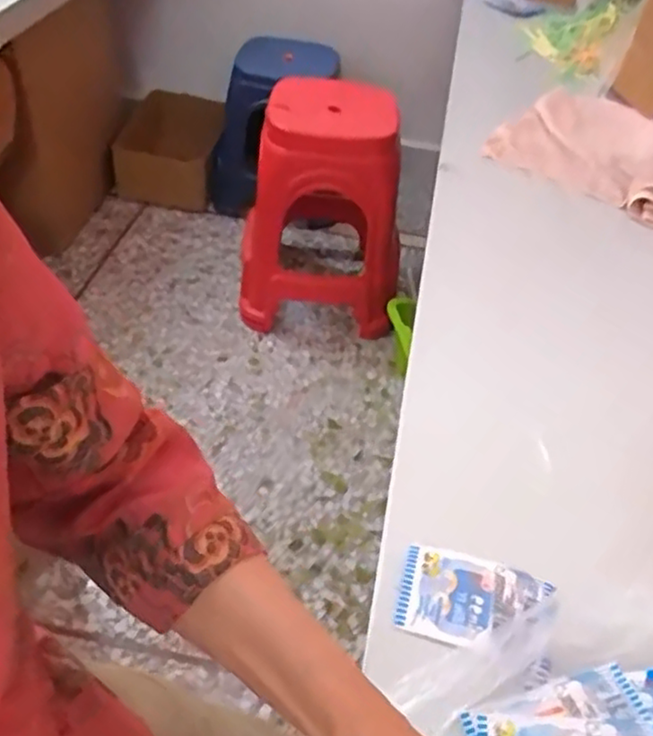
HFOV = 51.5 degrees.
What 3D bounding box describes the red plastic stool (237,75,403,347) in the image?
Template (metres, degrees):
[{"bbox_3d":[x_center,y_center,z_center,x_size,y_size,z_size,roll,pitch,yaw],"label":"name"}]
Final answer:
[{"bbox_3d":[0.001,-0.371,1.466,0.332,0.471,0.375,7,45,0],"label":"red plastic stool"}]

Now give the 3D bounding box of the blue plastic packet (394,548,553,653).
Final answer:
[{"bbox_3d":[0.100,0.163,0.468,0.097,0.016,0.063,15,46,7],"label":"blue plastic packet"}]

